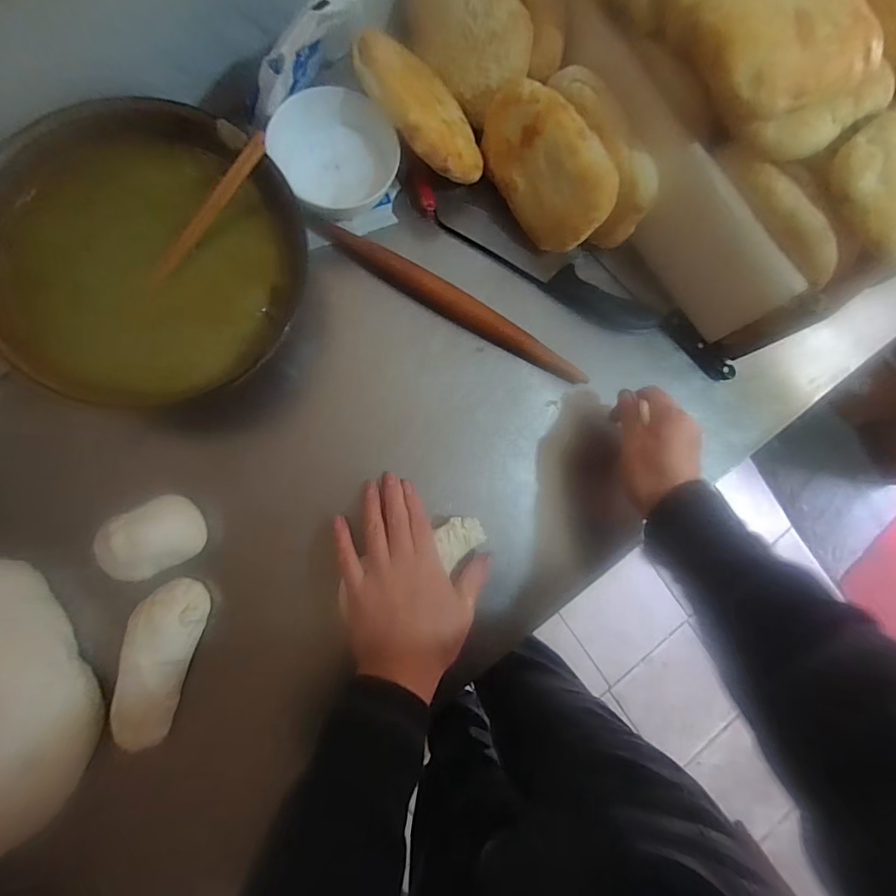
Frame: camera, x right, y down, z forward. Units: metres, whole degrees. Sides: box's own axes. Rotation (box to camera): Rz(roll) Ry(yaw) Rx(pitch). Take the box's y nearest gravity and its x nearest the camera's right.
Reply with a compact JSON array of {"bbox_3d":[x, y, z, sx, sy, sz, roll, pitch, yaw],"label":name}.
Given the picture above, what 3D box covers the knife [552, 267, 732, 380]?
[{"bbox_3d":[0.210,-0.136,0.498,0.219,0.014,0.042,24,82,-5],"label":"knife"}]

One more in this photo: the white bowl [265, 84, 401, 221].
[{"bbox_3d":[-0.101,-0.279,0.435,0.127,0.045,0.111,-37,91,-10],"label":"white bowl"}]

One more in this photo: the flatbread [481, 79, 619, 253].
[{"bbox_3d":[0.091,-0.267,0.441,0.031,0.097,0.150,-36,89,-35],"label":"flatbread"}]

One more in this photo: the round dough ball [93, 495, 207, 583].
[{"bbox_3d":[-0.248,0.076,0.381,0.076,0.044,0.054,-33,90,-10],"label":"round dough ball"}]

